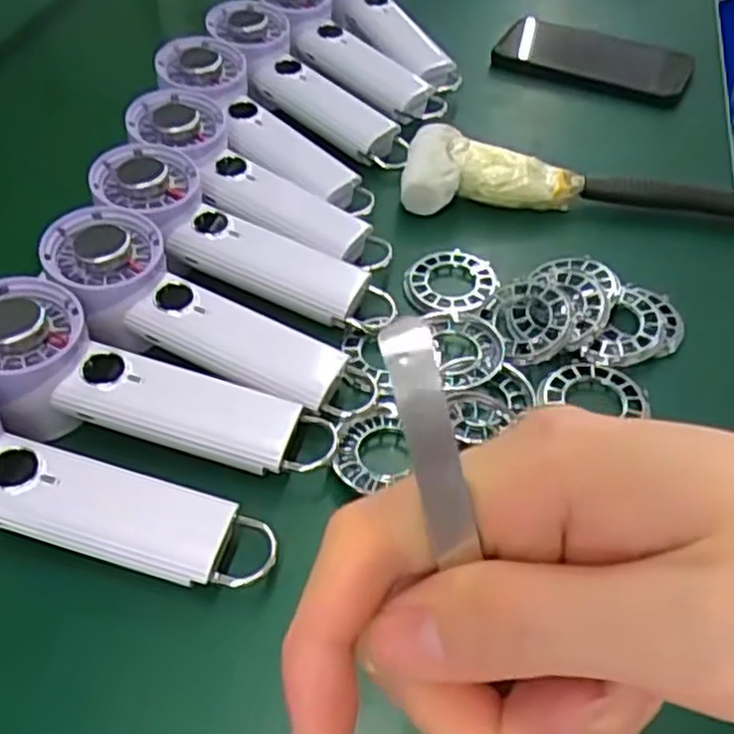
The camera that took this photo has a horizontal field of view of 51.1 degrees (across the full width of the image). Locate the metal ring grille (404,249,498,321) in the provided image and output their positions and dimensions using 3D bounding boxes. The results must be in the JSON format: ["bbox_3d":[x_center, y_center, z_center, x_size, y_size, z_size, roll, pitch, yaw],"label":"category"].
[{"bbox_3d":[0.051,-0.054,0.478,0.055,0.006,0.059,-3,49,3],"label":"metal ring grille"}]

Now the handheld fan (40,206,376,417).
[{"bbox_3d":[-0.090,-0.023,0.417,0.189,0.041,0.064,27,53,6],"label":"handheld fan"}]

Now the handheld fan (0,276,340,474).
[{"bbox_3d":[-0.115,0.016,0.390,0.192,0.052,0.060,20,50,0],"label":"handheld fan"}]

